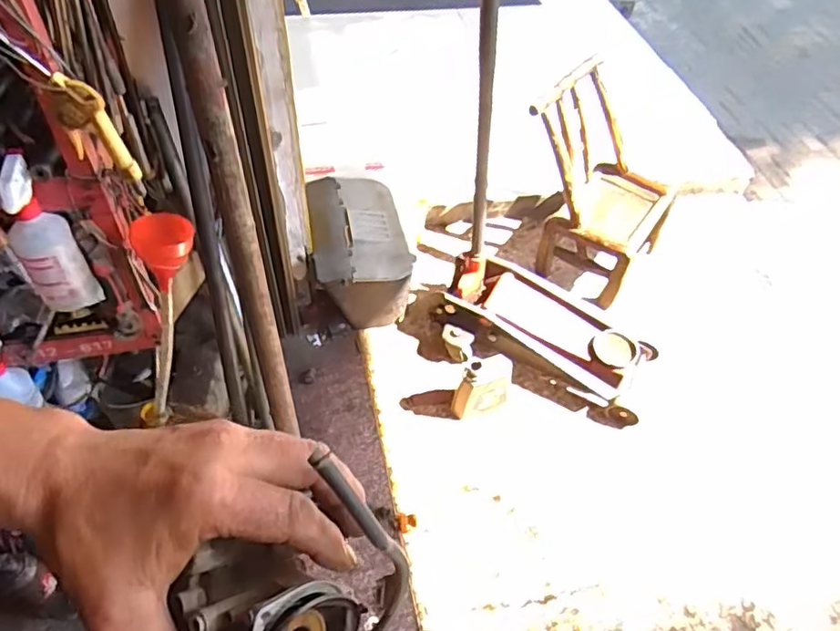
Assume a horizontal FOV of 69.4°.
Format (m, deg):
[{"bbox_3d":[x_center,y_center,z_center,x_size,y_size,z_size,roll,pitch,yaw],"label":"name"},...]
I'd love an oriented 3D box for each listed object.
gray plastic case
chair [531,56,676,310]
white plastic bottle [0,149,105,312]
[{"bbox_3d":[-0.161,-0.161,1.568,0.229,0.228,0.337,-8,53,-10],"label":"gray plastic case"},{"bbox_3d":[0.467,-0.340,1.565,0.341,0.454,0.326,32,57,20],"label":"chair"},{"bbox_3d":[-0.501,-0.100,0.800,0.073,0.207,0.079,-32,60,-25],"label":"white plastic bottle"}]

